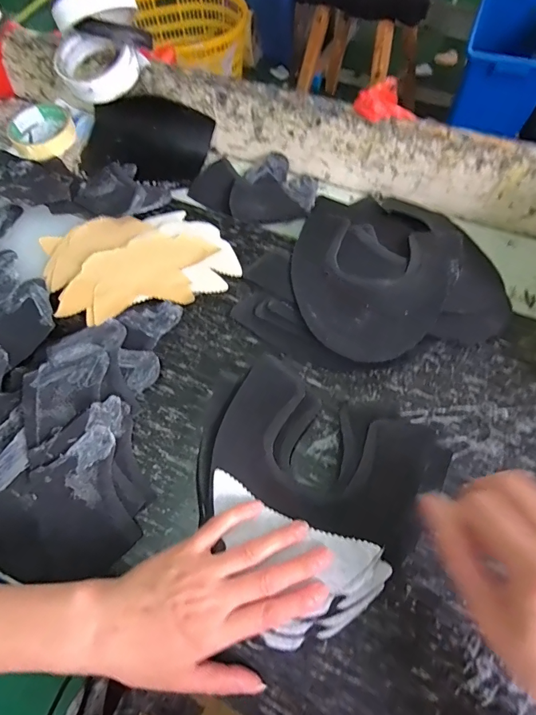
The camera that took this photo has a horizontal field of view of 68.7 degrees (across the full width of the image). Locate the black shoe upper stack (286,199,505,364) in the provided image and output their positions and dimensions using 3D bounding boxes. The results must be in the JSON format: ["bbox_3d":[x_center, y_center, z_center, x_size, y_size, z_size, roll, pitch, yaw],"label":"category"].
[{"bbox_3d":[0.124,-0.105,0.414,0.196,0.031,0.219,-14,65,-4],"label":"black shoe upper stack"}]

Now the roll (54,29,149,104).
[{"bbox_3d":[-0.209,-0.360,0.481,0.095,0.042,0.088,-1,64,3],"label":"roll"}]

